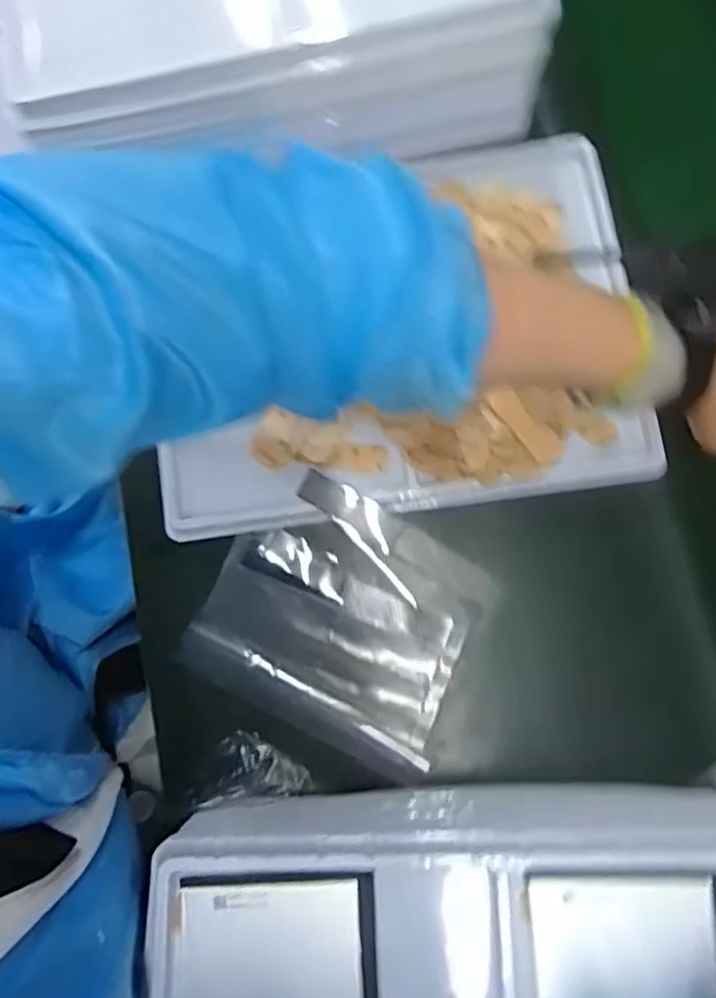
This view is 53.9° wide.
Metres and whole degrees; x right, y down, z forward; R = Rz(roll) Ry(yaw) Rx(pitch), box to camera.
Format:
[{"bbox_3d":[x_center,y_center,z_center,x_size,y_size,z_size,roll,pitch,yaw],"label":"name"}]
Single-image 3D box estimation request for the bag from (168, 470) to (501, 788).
[{"bbox_3d":[-0.009,0.073,0.441,0.160,0.015,0.143,26,79,6],"label":"bag"}]

